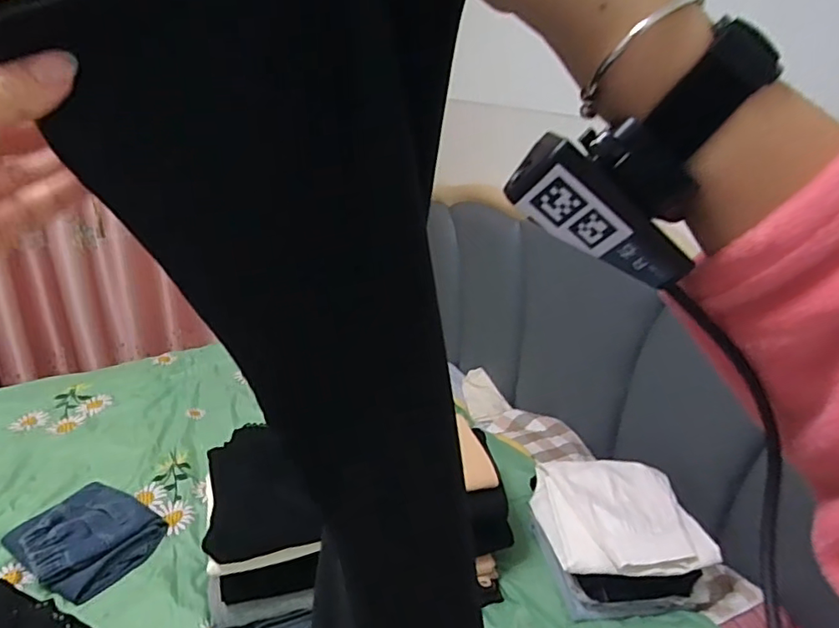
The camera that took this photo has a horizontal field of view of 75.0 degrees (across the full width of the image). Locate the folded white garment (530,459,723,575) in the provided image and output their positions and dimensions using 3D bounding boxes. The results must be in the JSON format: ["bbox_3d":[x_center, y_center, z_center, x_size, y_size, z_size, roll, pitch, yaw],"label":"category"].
[{"bbox_3d":[0.399,0.402,1.120,0.301,0.070,0.264,-1,25,-10],"label":"folded white garment"}]

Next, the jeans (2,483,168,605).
[{"bbox_3d":[-0.694,0.458,1.146,0.264,0.050,0.226,17,27,27],"label":"jeans"}]

